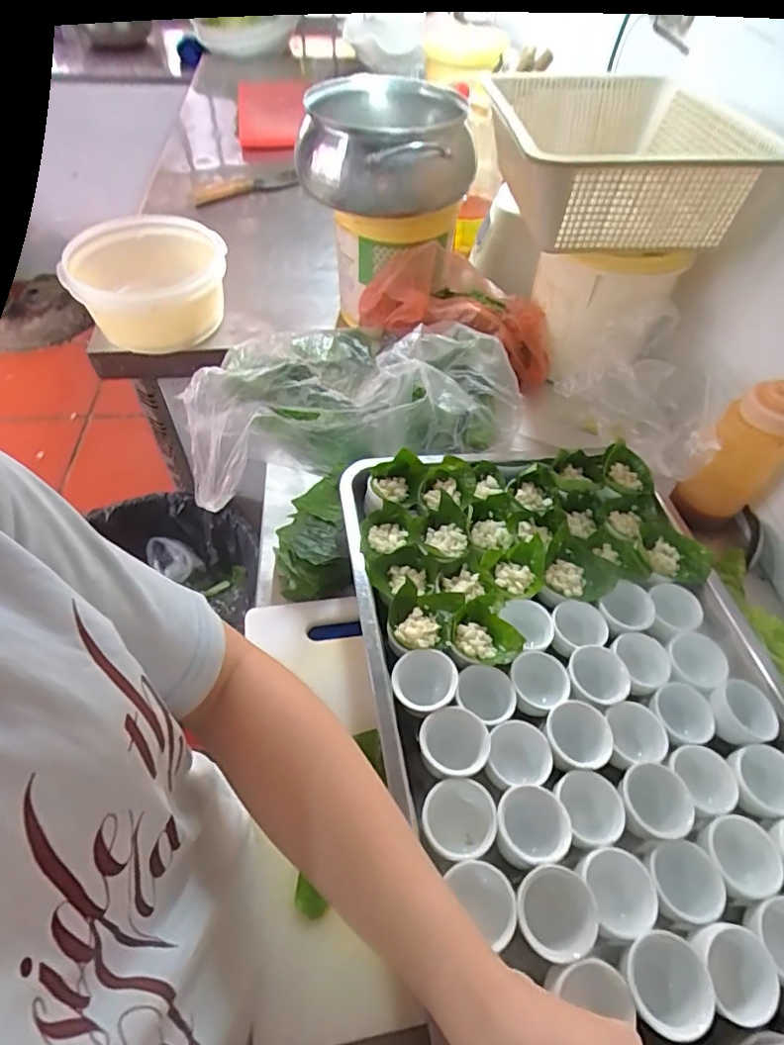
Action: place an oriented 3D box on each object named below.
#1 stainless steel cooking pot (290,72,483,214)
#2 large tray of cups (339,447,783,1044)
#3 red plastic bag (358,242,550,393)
[{"bbox_3d":[-0.007,-0.484,0.711,0.209,0.093,0.211,1,53,-2],"label":"stainless steel cooking pot"},{"bbox_3d":[0.159,0.127,0.466,0.343,0.056,0.479,-7,54,-8],"label":"large tray of cups"},{"bbox_3d":[0.088,-0.288,0.746,0.256,0.124,0.132,10,53,5],"label":"red plastic bag"}]

